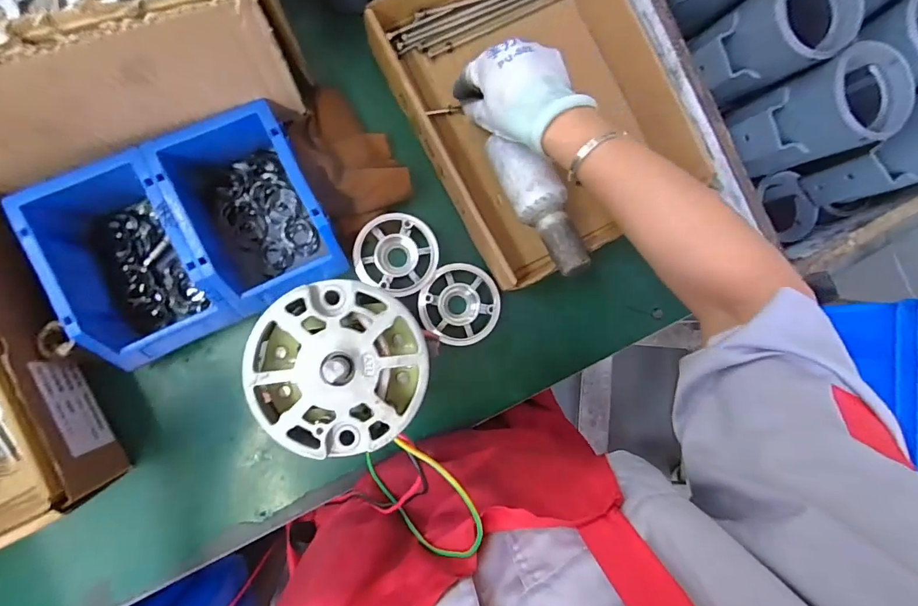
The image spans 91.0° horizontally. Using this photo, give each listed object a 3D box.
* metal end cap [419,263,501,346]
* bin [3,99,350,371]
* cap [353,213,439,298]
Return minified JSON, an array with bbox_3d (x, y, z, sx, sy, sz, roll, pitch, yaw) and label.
[{"bbox_3d":[0.000,0.002,0.458,0.077,0.027,0.080,0,87,-9],"label":"metal end cap"},{"bbox_3d":[-0.231,-0.060,0.399,0.213,0.077,0.163,-26,91,-9],"label":"bin"},{"bbox_3d":[-0.062,-0.048,0.444,0.080,0.023,0.076,0,87,-9],"label":"cap"}]

